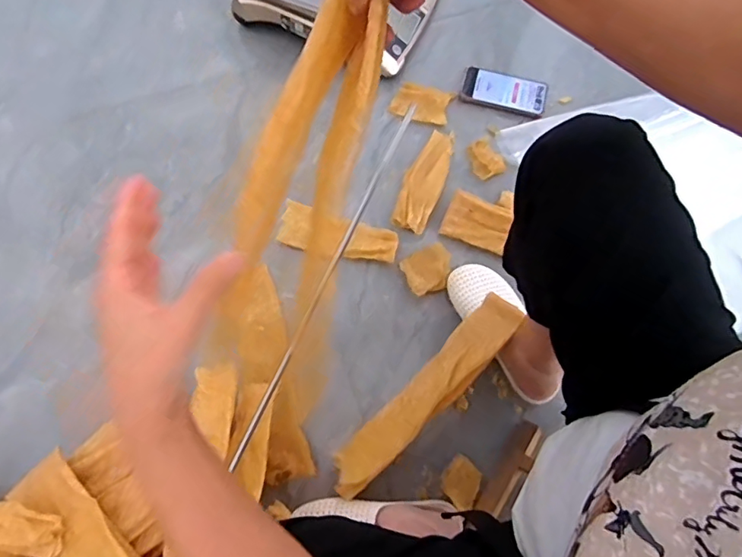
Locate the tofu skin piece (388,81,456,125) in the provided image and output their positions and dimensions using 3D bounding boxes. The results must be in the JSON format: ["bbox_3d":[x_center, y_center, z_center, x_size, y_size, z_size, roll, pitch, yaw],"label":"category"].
[{"bbox_3d":[0.095,-0.330,0.952,0.106,0.027,0.077,26,72,7],"label":"tofu skin piece"}]

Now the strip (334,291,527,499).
[{"bbox_3d":[0.082,0.166,0.730,0.355,0.018,0.082,-46,41,-6],"label":"strip"}]

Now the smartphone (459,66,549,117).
[{"bbox_3d":[0.257,-0.362,0.977,0.160,0.015,0.081,15,77,2],"label":"smartphone"}]

